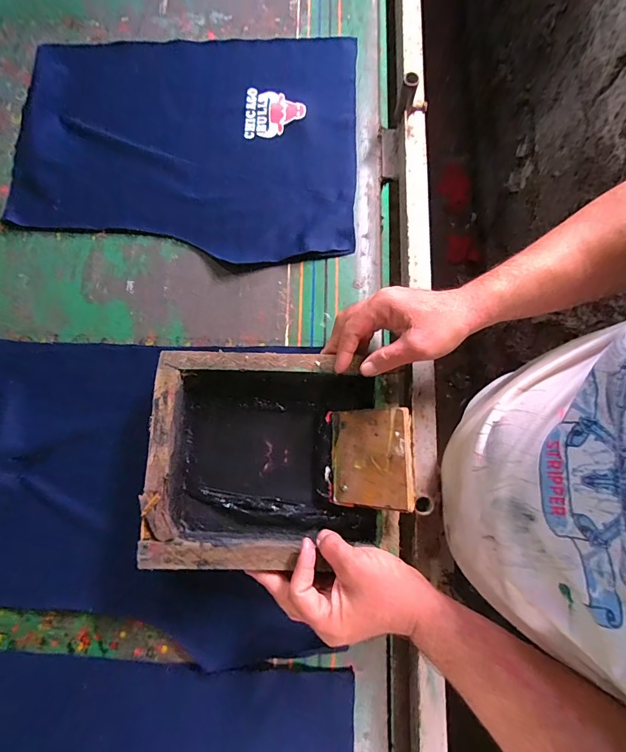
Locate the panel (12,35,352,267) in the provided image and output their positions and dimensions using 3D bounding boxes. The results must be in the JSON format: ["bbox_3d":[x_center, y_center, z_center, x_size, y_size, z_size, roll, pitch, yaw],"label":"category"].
[{"bbox_3d":[-0.183,-0.332,0.555,0.481,0.016,0.356,2,79,3],"label":"panel"}]

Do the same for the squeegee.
[{"bbox_3d":[0.060,0.086,0.414,0.095,0.007,0.100,-8,76,39],"label":"squeegee"}]

